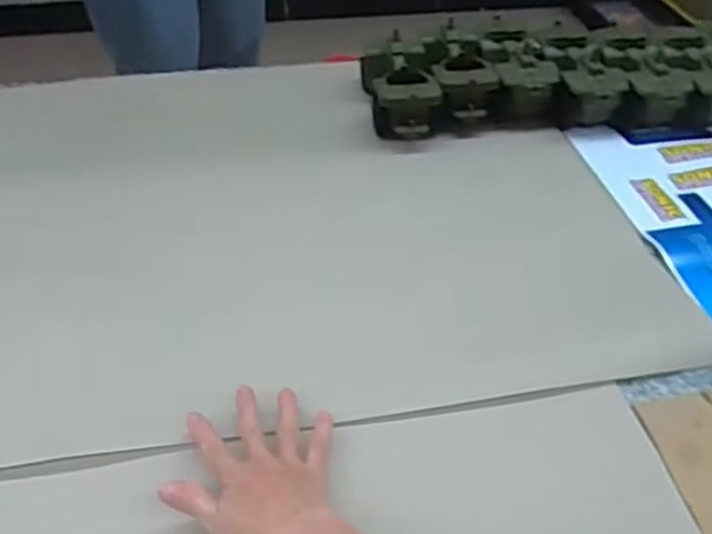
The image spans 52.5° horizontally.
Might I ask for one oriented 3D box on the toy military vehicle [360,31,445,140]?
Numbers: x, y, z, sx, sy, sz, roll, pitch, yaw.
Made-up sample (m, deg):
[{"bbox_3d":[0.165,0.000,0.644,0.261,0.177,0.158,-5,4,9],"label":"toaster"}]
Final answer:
[{"bbox_3d":[0.057,-0.223,0.919,0.082,0.073,0.159,-4,44,-6],"label":"toy military vehicle"}]

